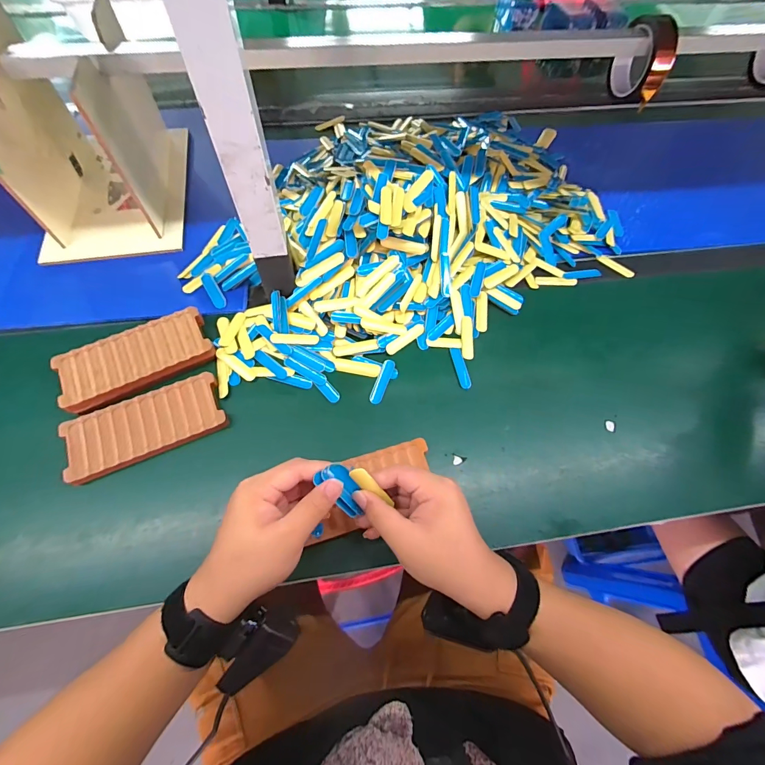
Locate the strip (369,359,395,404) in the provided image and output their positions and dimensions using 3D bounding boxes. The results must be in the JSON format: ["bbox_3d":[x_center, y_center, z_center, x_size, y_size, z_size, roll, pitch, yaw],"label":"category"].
[{"bbox_3d":[0.000,-0.002,0.479,0.017,0.008,0.060,19,65,7],"label":"strip"}]

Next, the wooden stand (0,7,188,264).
[{"bbox_3d":[-0.405,-0.338,0.515,0.187,0.180,0.255,-2,65,-3],"label":"wooden stand"}]

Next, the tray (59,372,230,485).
[{"bbox_3d":[-0.277,0.051,0.443,0.168,0.015,0.079,-22,68,-12],"label":"tray"}]

